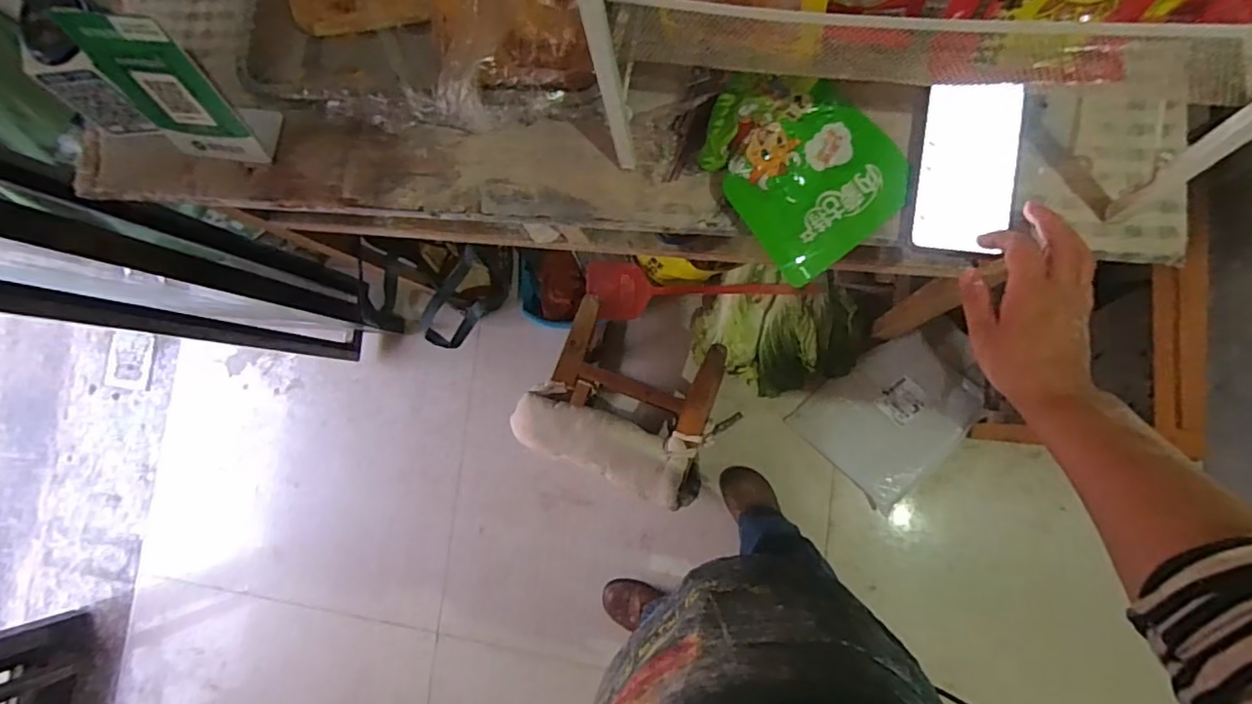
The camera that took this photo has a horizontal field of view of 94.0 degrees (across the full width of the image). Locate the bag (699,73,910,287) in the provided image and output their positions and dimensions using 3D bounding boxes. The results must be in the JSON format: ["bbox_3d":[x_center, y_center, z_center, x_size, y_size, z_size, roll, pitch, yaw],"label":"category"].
[{"bbox_3d":[0.147,-0.163,0.497,0.133,0.028,0.169,-37,80,5],"label":"bag"}]

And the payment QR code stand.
[{"bbox_3d":[-0.433,-0.248,0.558,0.124,0.132,0.085,22,89,11],"label":"payment QR code stand"}]

